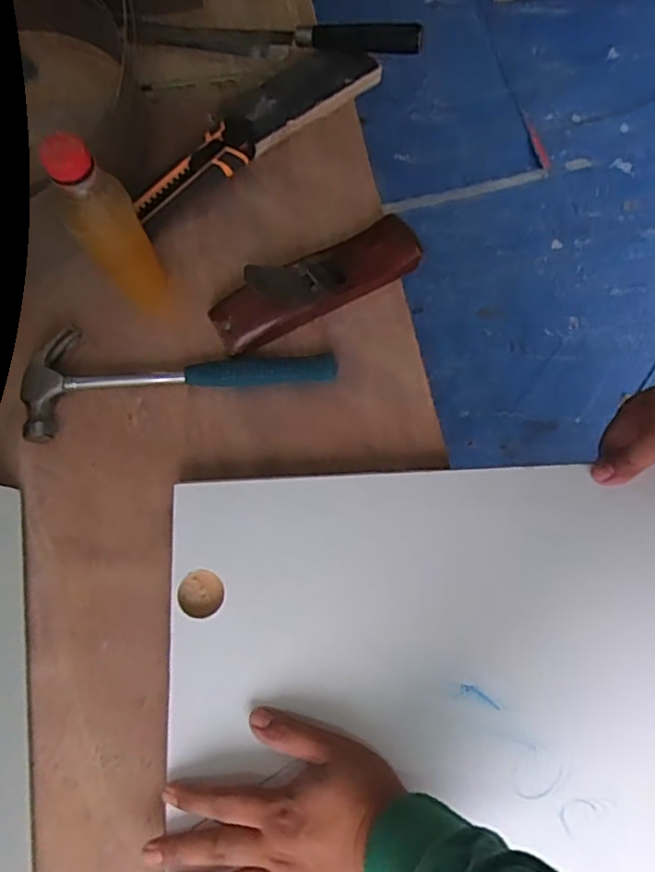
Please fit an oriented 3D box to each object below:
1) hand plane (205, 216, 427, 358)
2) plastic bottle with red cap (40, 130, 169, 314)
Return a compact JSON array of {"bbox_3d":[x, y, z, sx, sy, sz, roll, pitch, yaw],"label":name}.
[{"bbox_3d":[-0.011,-0.139,0.544,0.202,0.058,0.054,-29,76,-10],"label":"hand plane"},{"bbox_3d":[-0.167,-0.159,0.473,0.050,0.180,0.051,1,73,-2],"label":"plastic bottle with red cap"}]

